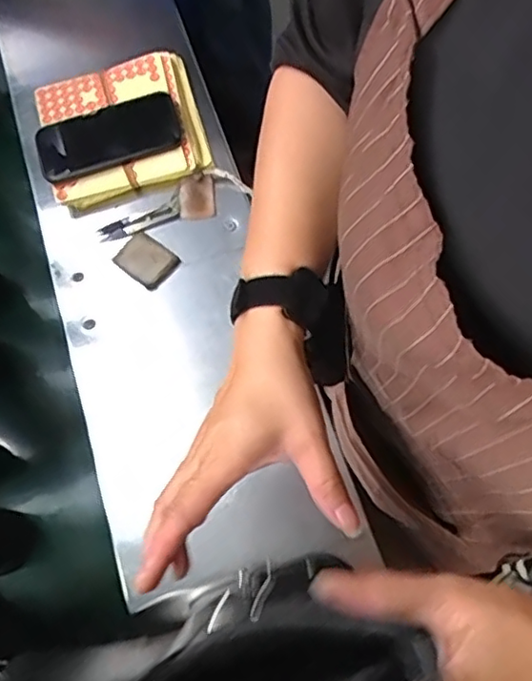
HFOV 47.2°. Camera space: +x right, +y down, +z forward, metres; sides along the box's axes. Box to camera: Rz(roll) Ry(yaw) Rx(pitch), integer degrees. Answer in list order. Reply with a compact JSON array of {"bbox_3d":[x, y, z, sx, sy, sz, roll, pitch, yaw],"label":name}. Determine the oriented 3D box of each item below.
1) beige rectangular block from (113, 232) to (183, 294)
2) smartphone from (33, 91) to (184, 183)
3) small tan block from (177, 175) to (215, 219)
[{"bbox_3d":[-0.140,-0.094,0.708,0.069,0.011,0.051,40,75,12],"label":"beige rectangular block"},{"bbox_3d":[-0.193,-0.251,0.741,0.172,0.014,0.098,-18,67,-4],"label":"smartphone"},{"bbox_3d":[-0.084,-0.172,0.727,0.041,0.020,0.052,-6,71,-3],"label":"small tan block"}]

